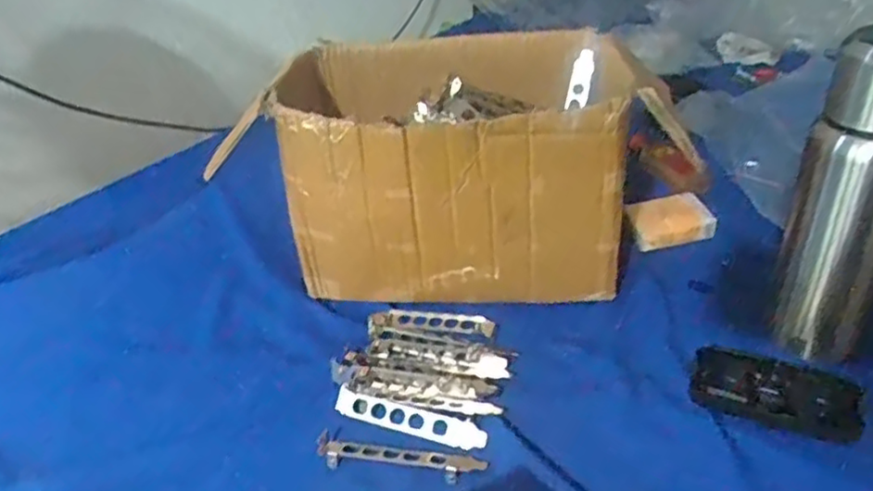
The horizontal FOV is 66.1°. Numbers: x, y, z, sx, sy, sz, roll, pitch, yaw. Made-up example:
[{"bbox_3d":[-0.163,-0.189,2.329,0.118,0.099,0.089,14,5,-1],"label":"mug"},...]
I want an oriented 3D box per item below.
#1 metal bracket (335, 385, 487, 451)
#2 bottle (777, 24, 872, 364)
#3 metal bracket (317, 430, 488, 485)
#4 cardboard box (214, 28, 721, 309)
[{"bbox_3d":[-0.020,0.132,0.511,0.120,0.011,0.024,12,57,20],"label":"metal bracket"},{"bbox_3d":[0.290,-0.026,0.468,0.067,0.243,0.056,14,39,29],"label":"bottle"},{"bbox_3d":[-0.028,0.153,0.482,0.125,0.008,0.027,6,36,19],"label":"metal bracket"},{"bbox_3d":[0.033,-0.075,0.643,0.357,0.195,0.228,-4,34,5],"label":"cardboard box"}]

